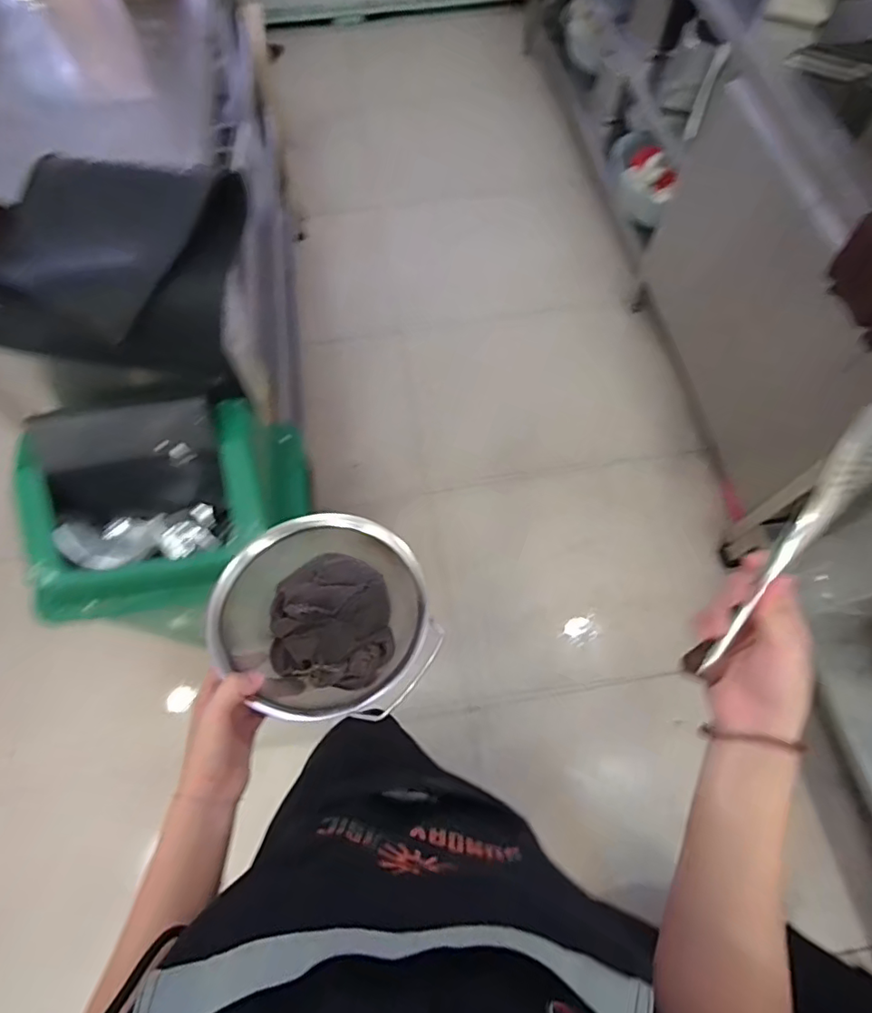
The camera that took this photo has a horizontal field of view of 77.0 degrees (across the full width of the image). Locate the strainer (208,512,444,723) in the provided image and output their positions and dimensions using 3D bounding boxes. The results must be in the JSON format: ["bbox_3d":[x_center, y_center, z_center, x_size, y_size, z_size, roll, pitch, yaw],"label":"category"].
[{"bbox_3d":[-0.101,0.102,0.509,0.197,0.071,0.175,37,73,15],"label":"strainer"}]

